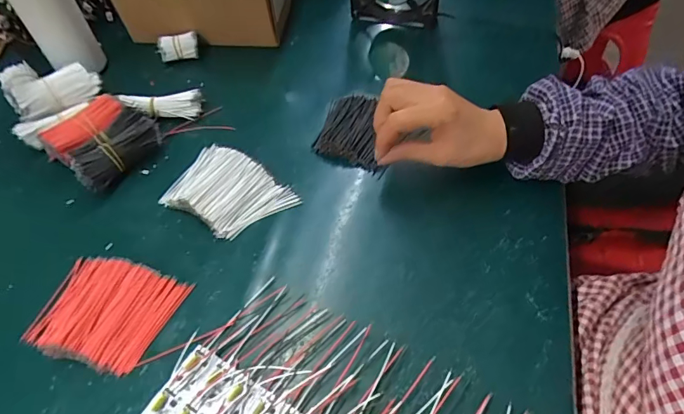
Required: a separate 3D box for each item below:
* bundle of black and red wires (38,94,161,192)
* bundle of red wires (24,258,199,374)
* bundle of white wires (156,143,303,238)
[{"bbox_3d":[-0.276,-0.080,0.497,0.124,0.034,0.095,30,60,25],"label":"bundle of black and red wires"},{"bbox_3d":[-0.208,0.086,0.378,0.117,0.017,0.092,15,55,15],"label":"bundle of red wires"},{"bbox_3d":[-0.120,-0.018,0.455,0.126,0.021,0.087,28,59,23],"label":"bundle of white wires"}]

